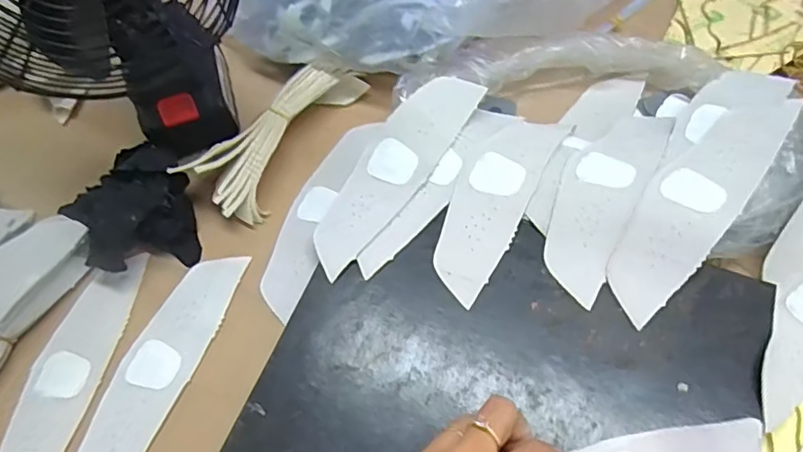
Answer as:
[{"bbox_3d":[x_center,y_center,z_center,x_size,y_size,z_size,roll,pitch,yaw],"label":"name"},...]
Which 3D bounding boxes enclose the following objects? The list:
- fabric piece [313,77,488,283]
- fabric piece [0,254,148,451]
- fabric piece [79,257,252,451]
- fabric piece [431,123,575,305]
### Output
[{"bbox_3d":[-0.007,-0.047,0.429,0.055,0.012,0.187,34,78,20],"label":"fabric piece"},{"bbox_3d":[-0.250,0.111,0.407,0.054,0.009,0.189,6,62,11],"label":"fabric piece"},{"bbox_3d":[-0.179,0.103,0.400,0.055,0.006,0.189,18,65,16],"label":"fabric piece"},{"bbox_3d":[0.069,-0.021,0.414,0.054,0.017,0.165,23,72,21],"label":"fabric piece"}]

